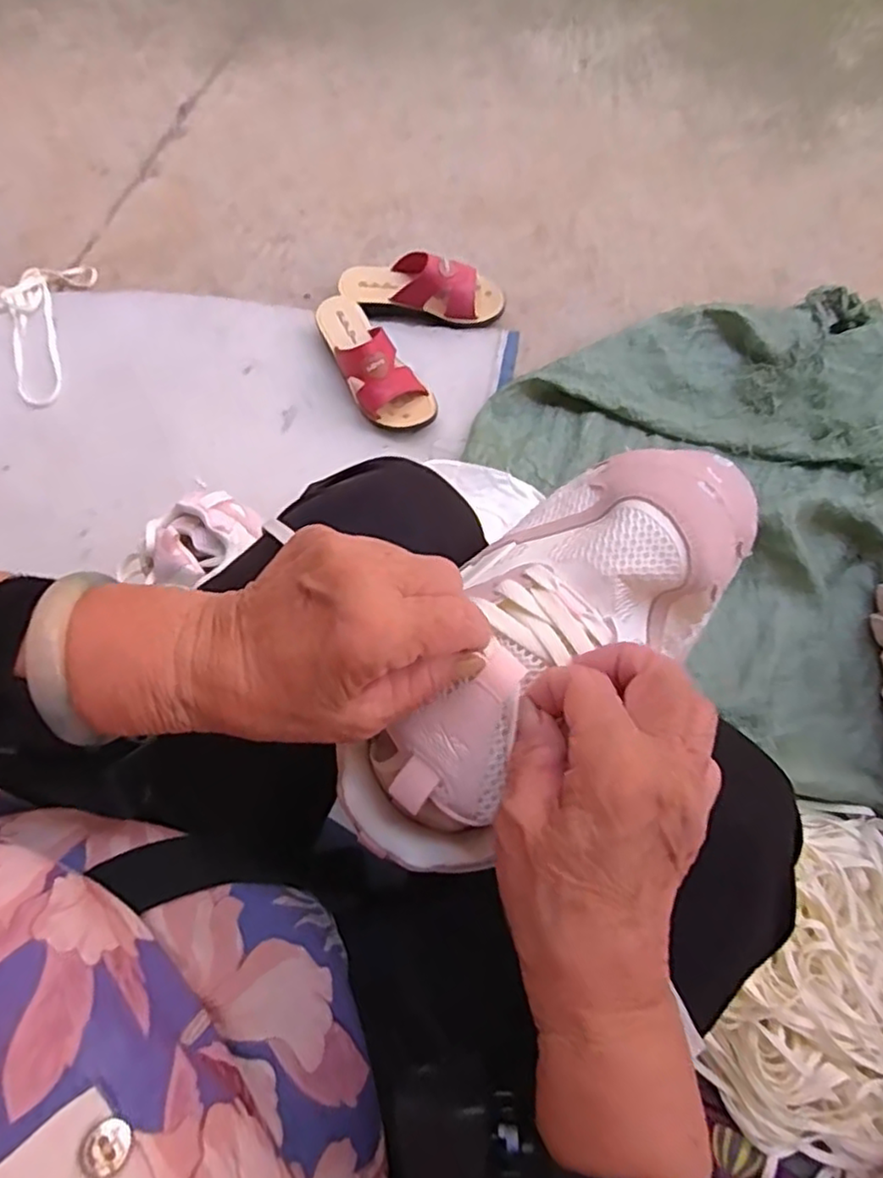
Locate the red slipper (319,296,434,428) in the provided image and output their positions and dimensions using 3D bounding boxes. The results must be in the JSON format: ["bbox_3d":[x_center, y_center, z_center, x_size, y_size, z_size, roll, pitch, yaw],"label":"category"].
[{"bbox_3d":[-0.095,-0.308,0.894,0.090,0.072,0.227,-29,74,-8],"label":"red slipper"}]

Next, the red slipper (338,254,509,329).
[{"bbox_3d":[-0.027,-0.419,0.937,0.227,0.076,0.078,11,73,5],"label":"red slipper"}]

